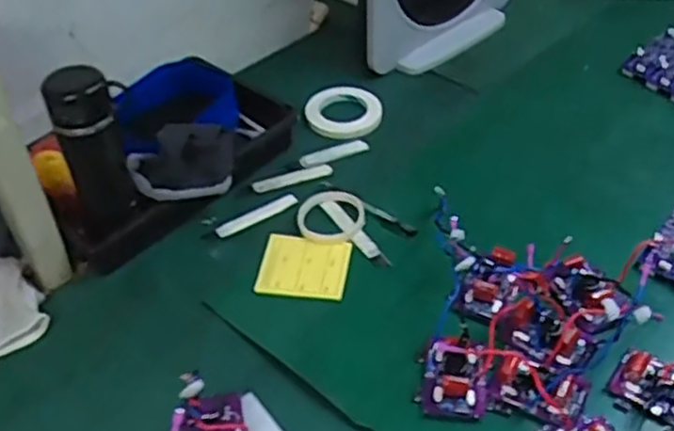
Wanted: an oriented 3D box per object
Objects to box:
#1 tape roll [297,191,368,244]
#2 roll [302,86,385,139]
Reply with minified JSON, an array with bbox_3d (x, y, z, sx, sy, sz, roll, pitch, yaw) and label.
[{"bbox_3d":[-0.009,0.000,0.972,0.092,0.012,0.094,-1,44,1],"label":"tape roll"},{"bbox_3d":[0.010,-0.166,1.147,0.119,0.021,0.112,-1,44,1],"label":"roll"}]

